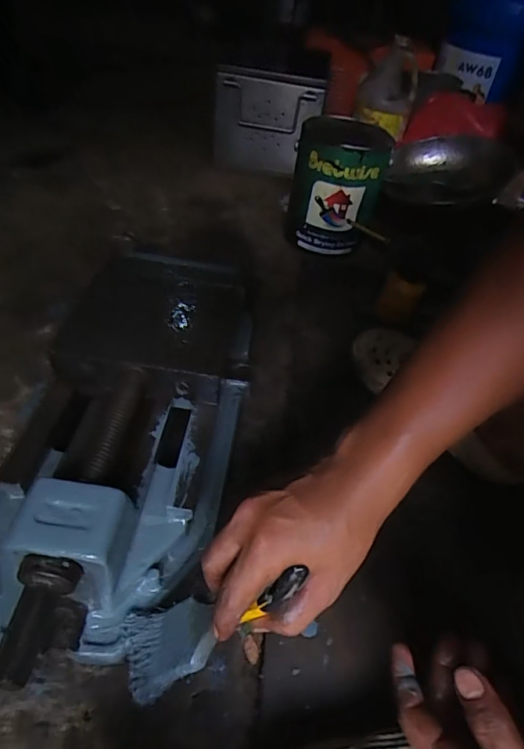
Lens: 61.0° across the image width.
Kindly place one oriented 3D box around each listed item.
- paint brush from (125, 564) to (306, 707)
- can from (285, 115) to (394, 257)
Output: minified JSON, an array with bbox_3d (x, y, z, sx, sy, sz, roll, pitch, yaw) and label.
[{"bbox_3d":[-0.041,0.171,0.300,0.026,0.189,0.053,34,36,-23],"label":"paint brush"},{"bbox_3d":[0.135,-0.341,0.832,0.156,0.204,0.154,10,42,3],"label":"can"}]

